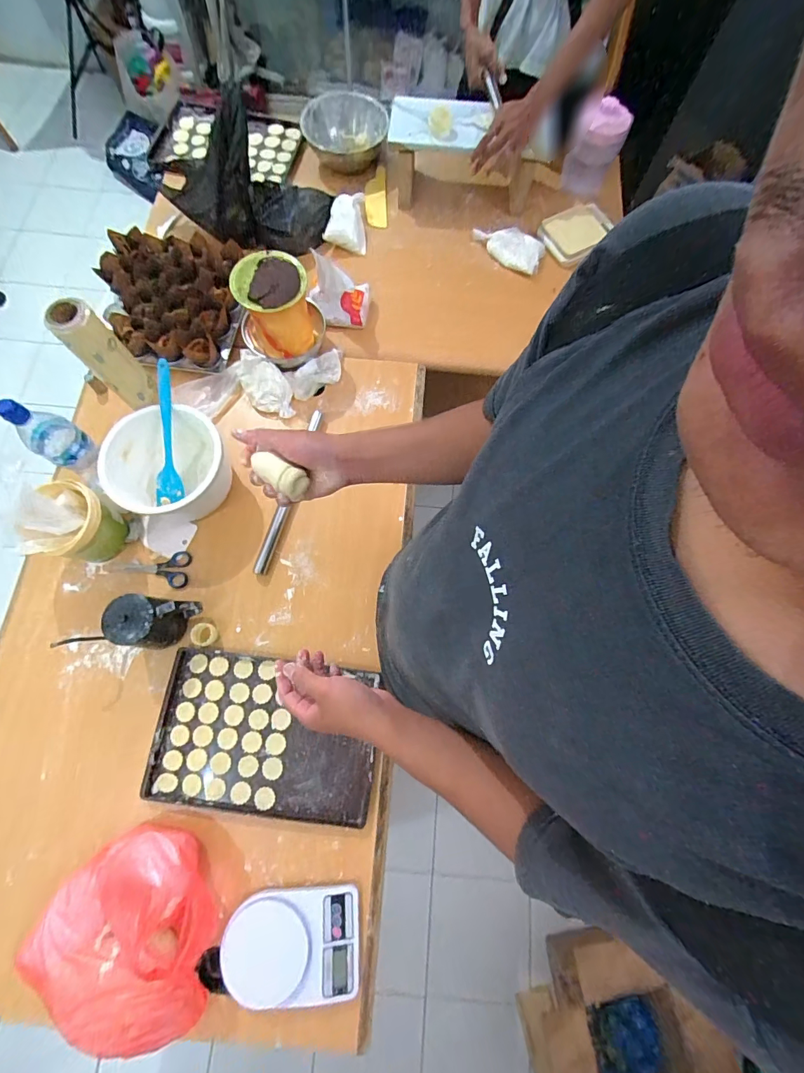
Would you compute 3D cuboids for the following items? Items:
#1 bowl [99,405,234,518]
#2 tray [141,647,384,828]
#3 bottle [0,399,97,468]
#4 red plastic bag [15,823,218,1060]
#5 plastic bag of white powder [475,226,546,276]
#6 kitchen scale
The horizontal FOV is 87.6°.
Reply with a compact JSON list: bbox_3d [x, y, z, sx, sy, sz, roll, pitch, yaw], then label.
[{"bbox_3d":[-0.414,-0.120,0.775,0.173,0.143,0.202,23,74,5],"label":"bowl"},{"bbox_3d":[-0.232,0.334,0.714,0.367,0.014,0.237,7,73,1],"label":"tray"},{"bbox_3d":[-0.587,-0.165,0.711,0.062,0.180,0.075,33,75,8],"label":"bottle"},{"bbox_3d":[-0.405,0.559,0.572,0.249,0.126,0.243,-5,73,-3],"label":"red plastic bag"},{"bbox_3d":[0.270,-0.732,1.050,0.182,0.025,0.100,33,75,8],"label":"plastic bag of white powder"},{"bbox_3d":[-0.161,0.600,0.615,0.193,0.029,0.136,0,73,-1],"label":"kitchen scale"}]

